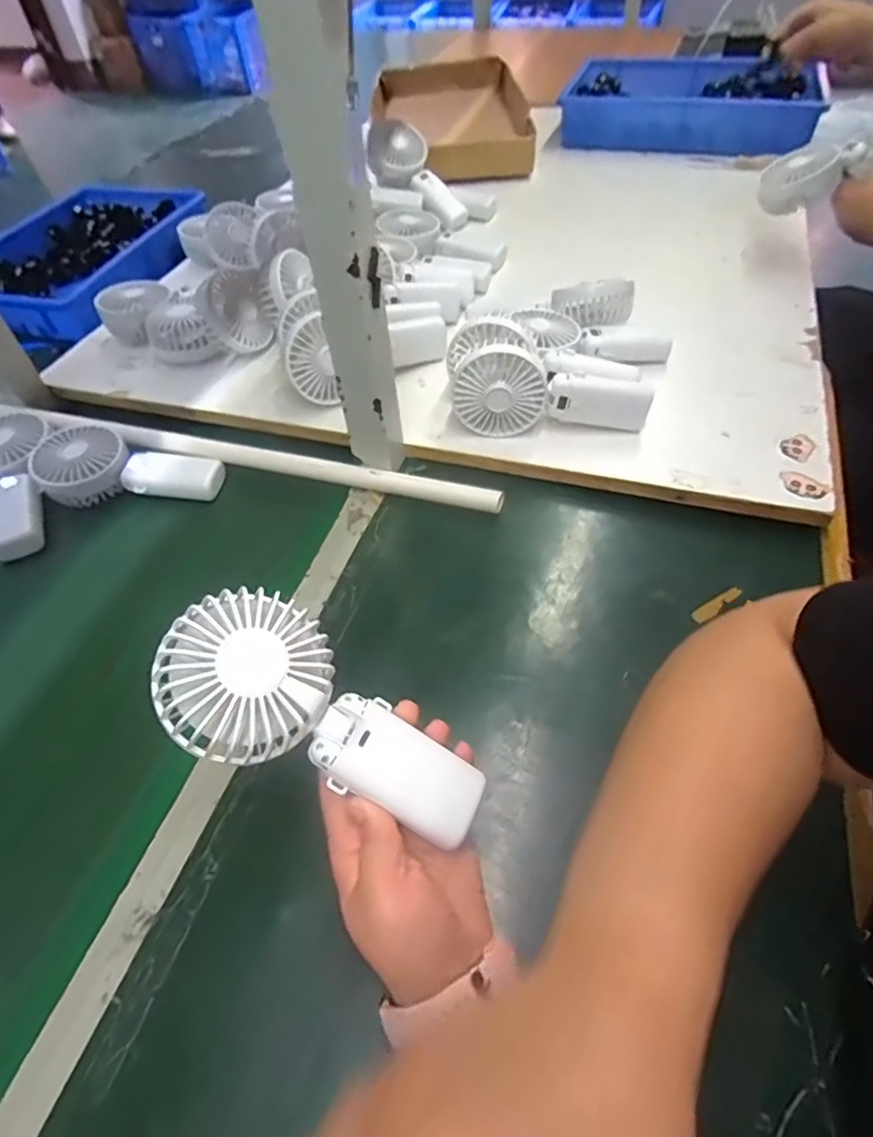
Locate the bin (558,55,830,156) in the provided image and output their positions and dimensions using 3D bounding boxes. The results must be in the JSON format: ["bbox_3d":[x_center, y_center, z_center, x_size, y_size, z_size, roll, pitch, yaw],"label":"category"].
[{"bbox_3d":[0.459,-0.851,1.107,0.444,0.086,0.324,15,54,15],"label":"bin"}]

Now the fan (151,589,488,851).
[{"bbox_3d":[-0.055,0.079,0.312,0.176,0.030,0.078,34,55,-10],"label":"fan"}]

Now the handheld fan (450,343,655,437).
[{"bbox_3d":[0.109,-0.169,0.572,0.183,0.088,0.040,-1,51,3],"label":"handheld fan"}]

